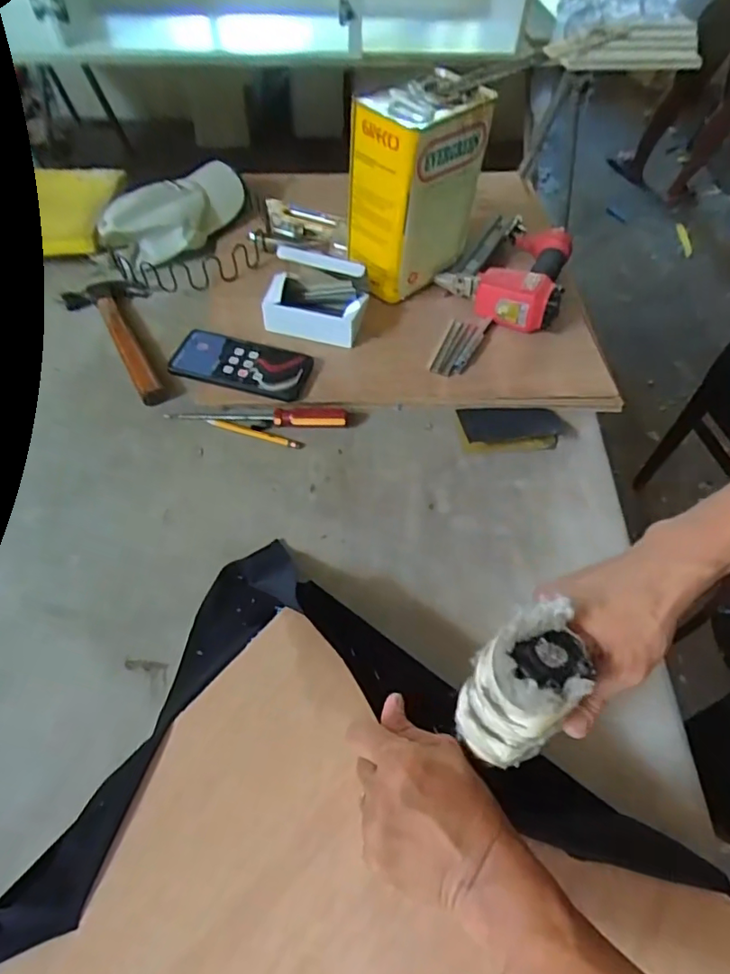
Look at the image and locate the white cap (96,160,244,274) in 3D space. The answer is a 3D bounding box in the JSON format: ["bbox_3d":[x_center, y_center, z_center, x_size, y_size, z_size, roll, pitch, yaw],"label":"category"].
[{"bbox_3d":[-0.294,-0.421,0.886,0.112,0.089,0.231,37,60,22],"label":"white cap"}]

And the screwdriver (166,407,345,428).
[{"bbox_3d":[-0.130,-0.082,0.679,0.215,0.021,0.029,-1,54,-3],"label":"screwdriver"}]

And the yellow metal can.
[{"bbox_3d":[0.066,-0.386,0.755,0.160,0.229,0.109,-35,63,-24],"label":"yellow metal can"}]

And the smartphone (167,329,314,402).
[{"bbox_3d":[-0.151,-0.153,0.701,0.165,0.012,0.077,15,61,4],"label":"smartphone"}]

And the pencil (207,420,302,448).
[{"bbox_3d":[-0.132,-0.063,0.673,0.115,0.006,0.010,16,55,9],"label":"pencil"}]

